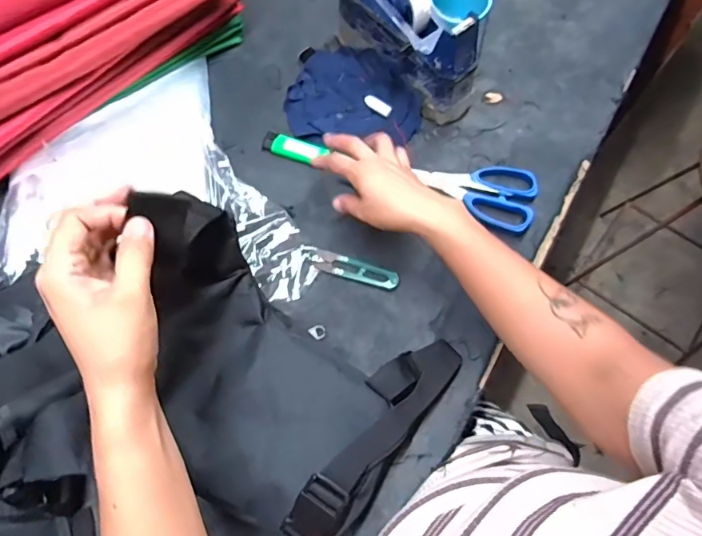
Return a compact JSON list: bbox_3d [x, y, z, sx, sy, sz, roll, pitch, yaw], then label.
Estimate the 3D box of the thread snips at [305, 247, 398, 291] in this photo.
[{"bbox_3d":[-0.001,-0.001,0.510,0.107,0.006,0.024,18,67,7],"label":"thread snips"}]

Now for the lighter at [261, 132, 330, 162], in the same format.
[{"bbox_3d":[-0.069,-0.144,0.570,0.078,0.009,0.024,17,67,13],"label":"lighter"}]

